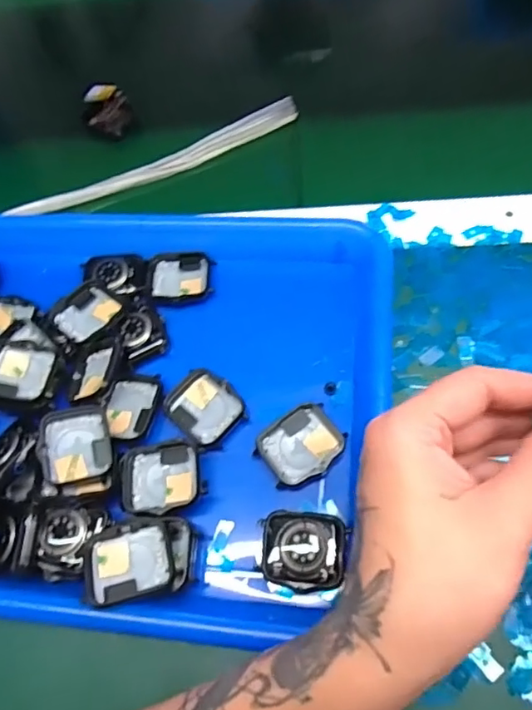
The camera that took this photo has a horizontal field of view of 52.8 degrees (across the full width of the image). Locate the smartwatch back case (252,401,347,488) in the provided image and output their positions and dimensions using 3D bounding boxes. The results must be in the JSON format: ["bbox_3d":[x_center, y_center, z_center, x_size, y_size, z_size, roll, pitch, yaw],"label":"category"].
[{"bbox_3d":[0.021,0.051,0.306,0.047,0.007,0.038,-35,65,-10],"label":"smartwatch back case"}]

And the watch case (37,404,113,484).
[{"bbox_3d":[-0.107,0.049,0.304,0.035,0.012,0.043,-13,63,1],"label":"watch case"}]

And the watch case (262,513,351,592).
[{"bbox_3d":[0.020,0.103,0.282,0.042,0.013,0.038,1,64,8],"label":"watch case"}]

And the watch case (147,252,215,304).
[{"bbox_3d":[-0.058,-0.052,0.365,0.043,0.008,0.037,-6,63,4],"label":"watch case"}]

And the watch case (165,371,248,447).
[{"bbox_3d":[-0.036,0.031,0.322,0.044,0.007,0.036,40,75,23],"label":"watch case"}]

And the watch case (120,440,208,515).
[{"bbox_3d":[-0.058,0.069,0.299,0.044,0.015,0.039,-12,63,2],"label":"watch case"}]

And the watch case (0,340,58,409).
[{"bbox_3d":[-0.151,0.013,0.334,0.045,0.020,0.040,7,65,5],"label":"watch case"}]

